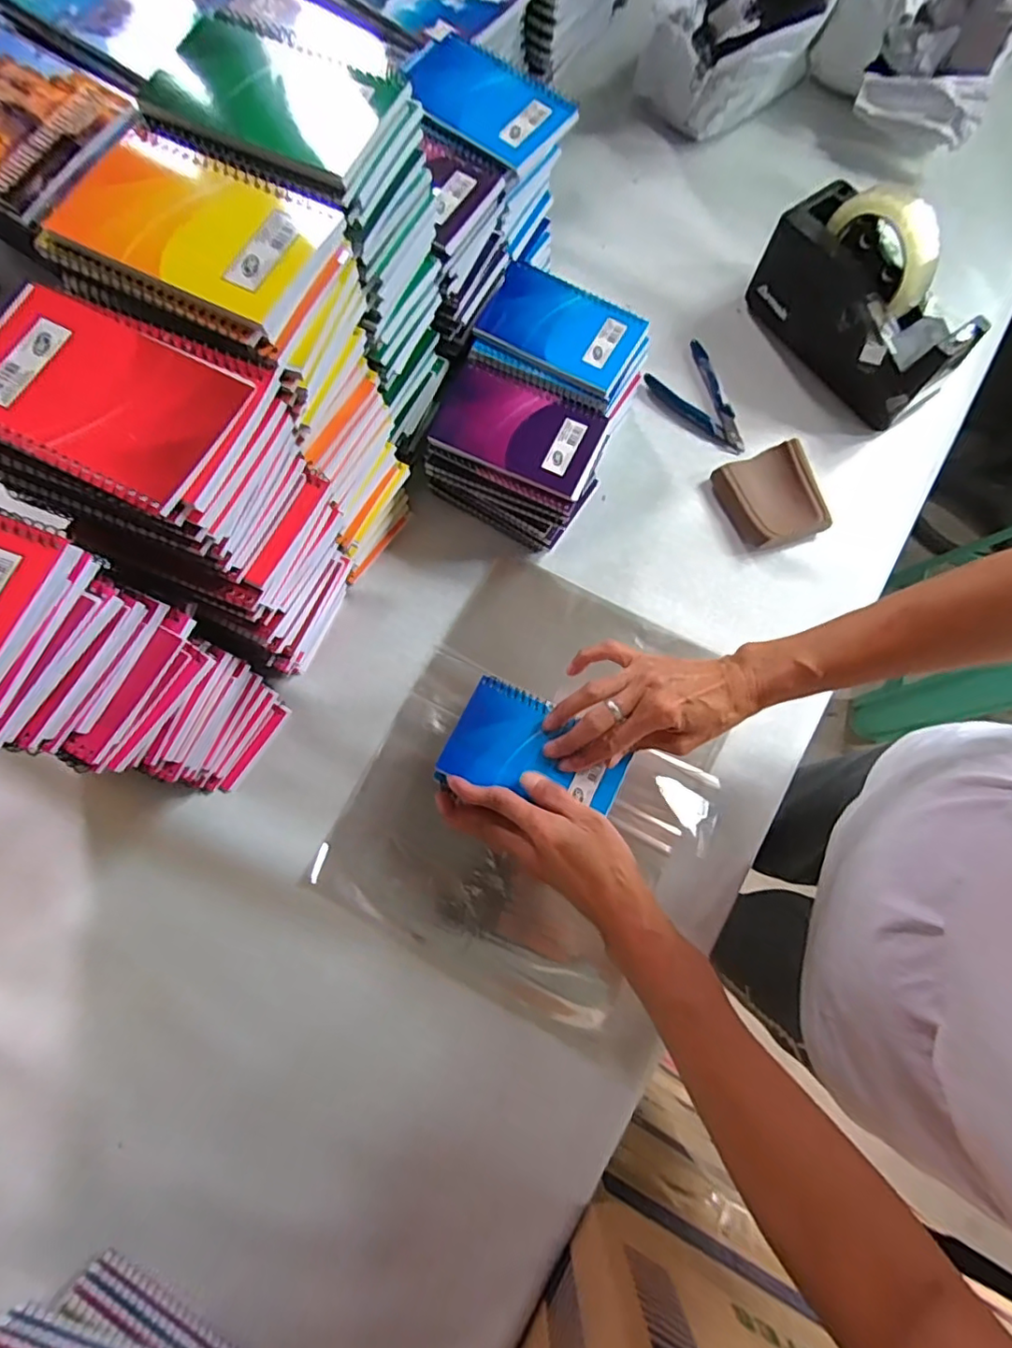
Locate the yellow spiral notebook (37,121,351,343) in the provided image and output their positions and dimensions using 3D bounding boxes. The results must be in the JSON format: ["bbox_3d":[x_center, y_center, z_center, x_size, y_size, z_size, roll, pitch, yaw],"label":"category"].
[{"bbox_3d":[-0.162,-0.232,0.302,0.127,0.017,0.091,26,78,5],"label":"yellow spiral notebook"}]

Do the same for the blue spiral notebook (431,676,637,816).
[{"bbox_3d":[0.022,0.061,0.439,0.129,0.017,0.085,22,77,4],"label":"blue spiral notebook"}]

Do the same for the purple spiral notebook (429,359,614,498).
[{"bbox_3d":[0.012,-0.206,0.477,0.130,0.012,0.092,23,78,5],"label":"purple spiral notebook"}]

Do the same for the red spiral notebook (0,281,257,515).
[{"bbox_3d":[-0.200,-0.136,0.280,0.133,0.006,0.082,24,78,5],"label":"red spiral notebook"}]

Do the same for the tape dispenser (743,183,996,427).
[{"bbox_3d":[0.332,-0.347,0.533,0.078,0.131,0.203,-37,80,-9],"label":"tape dispenser"}]

